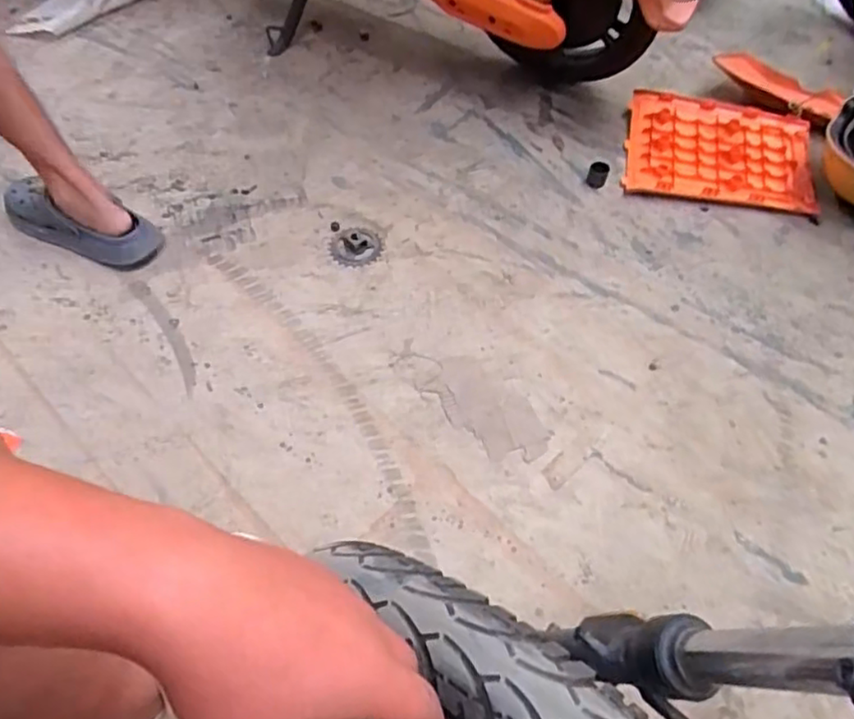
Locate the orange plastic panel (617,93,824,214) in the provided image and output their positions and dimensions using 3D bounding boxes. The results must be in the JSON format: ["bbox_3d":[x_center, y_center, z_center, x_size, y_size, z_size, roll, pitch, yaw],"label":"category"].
[{"bbox_3d":[0.533,-0.389,1.175,0.319,0.035,0.269,10,56,6],"label":"orange plastic panel"}]

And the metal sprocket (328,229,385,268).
[{"bbox_3d":[-0.115,-0.182,1.037,0.083,0.013,0.074,-23,59,-16],"label":"metal sprocket"}]

